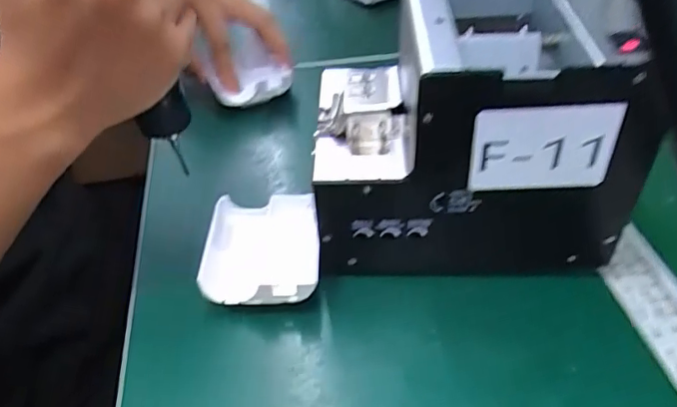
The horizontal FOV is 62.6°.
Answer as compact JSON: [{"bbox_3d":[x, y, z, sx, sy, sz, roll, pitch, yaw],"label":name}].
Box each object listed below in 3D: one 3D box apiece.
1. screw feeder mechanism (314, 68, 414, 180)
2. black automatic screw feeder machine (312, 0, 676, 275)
[{"bbox_3d":[0.013,-0.051,0.328,0.056,0.036,0.078,1,42,3],"label":"screw feeder mechanism"},{"bbox_3d":[0.078,-0.048,0.352,0.179,0.150,0.126,1,42,3],"label":"black automatic screw feeder machine"}]

